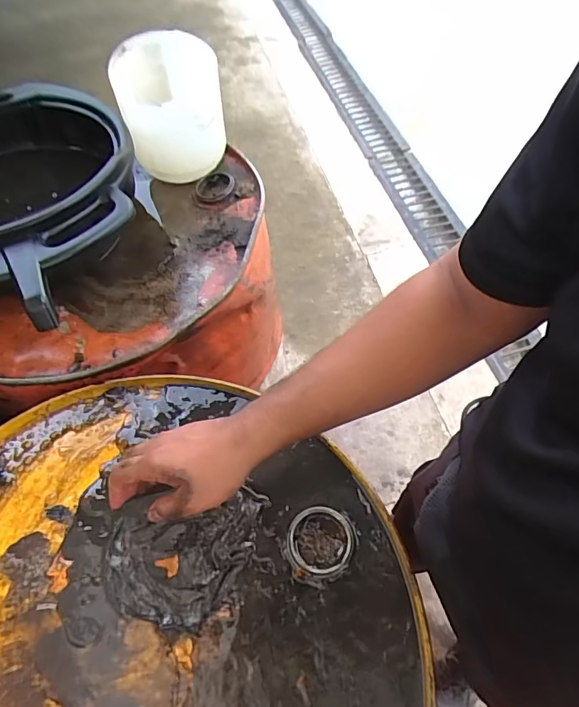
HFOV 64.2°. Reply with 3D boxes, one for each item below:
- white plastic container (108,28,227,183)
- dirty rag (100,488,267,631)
[{"bbox_3d":[-0.191,-0.389,0.740,0.145,0.170,0.149,-23,60,-11],"label":"white plastic container"},{"bbox_3d":[-0.112,0.208,0.471,0.162,0.029,0.120,-4,58,1],"label":"dirty rag"}]

